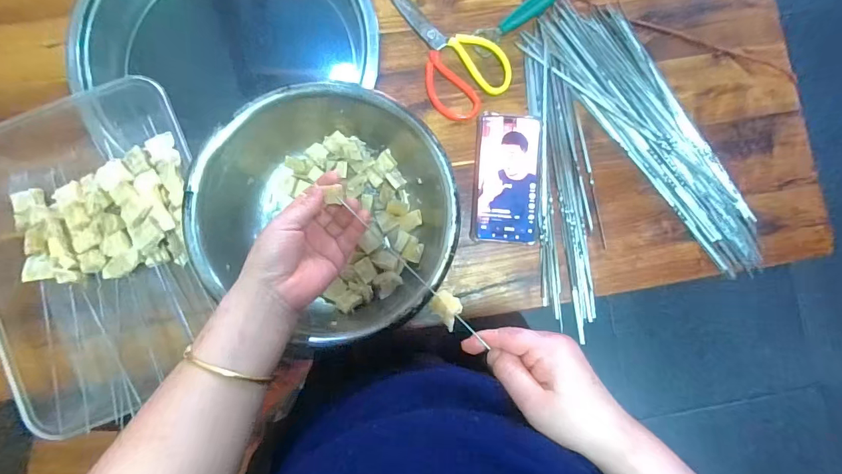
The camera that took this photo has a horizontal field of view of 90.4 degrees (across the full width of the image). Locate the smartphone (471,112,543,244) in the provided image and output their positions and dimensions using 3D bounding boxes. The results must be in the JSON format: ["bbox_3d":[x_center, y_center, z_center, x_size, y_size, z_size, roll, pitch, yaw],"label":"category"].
[{"bbox_3d":[0.111,-0.075,0.526,0.084,0.016,0.163,4,85,-2],"label":"smartphone"}]

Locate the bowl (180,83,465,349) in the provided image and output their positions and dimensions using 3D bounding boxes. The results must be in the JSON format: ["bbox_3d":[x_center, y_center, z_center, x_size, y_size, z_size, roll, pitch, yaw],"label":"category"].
[{"bbox_3d":[-0.093,-0.030,0.470,0.265,0.097,0.249,0,85,-2],"label":"bowl"}]

